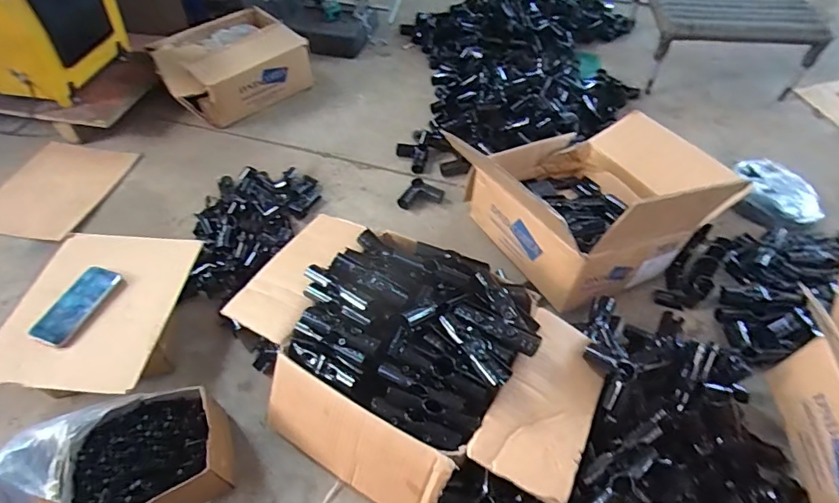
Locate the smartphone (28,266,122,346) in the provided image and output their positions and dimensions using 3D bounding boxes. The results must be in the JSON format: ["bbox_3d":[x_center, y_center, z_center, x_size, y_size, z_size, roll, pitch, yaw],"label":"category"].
[{"bbox_3d":[-0.579,0.088,0.810,0.065,0.014,0.147,15,52,12],"label":"smartphone"}]

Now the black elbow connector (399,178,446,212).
[{"bbox_3d":[-0.006,-0.138,1.098,0.105,0.031,0.077,-16,52,-13],"label":"black elbow connector"}]

